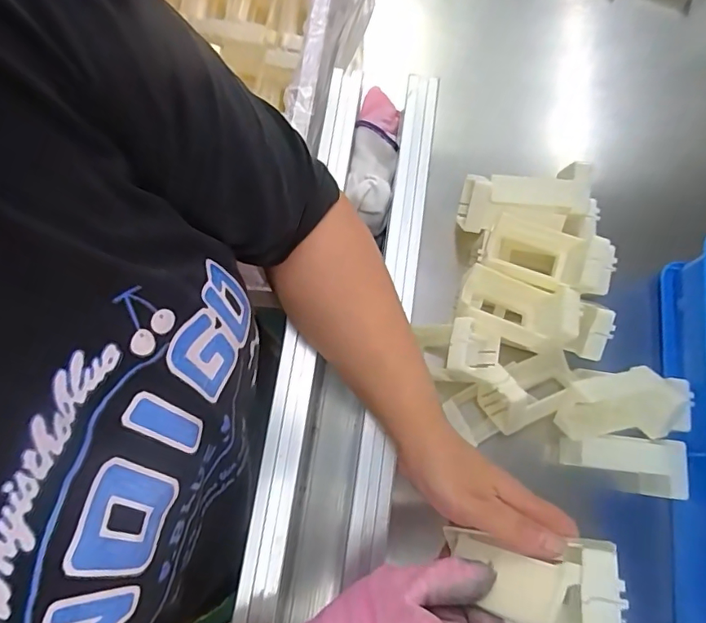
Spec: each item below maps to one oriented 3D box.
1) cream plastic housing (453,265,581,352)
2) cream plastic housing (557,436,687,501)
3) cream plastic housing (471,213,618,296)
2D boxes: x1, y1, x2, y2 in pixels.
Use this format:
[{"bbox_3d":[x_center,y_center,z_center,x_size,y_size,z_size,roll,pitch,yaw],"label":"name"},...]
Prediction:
[{"bbox_3d":[0.154,-0.001,0.474,0.112,0.055,0.062,15,76,2],"label":"cream plastic housing"},{"bbox_3d":[0.252,0.143,0.471,0.119,0.034,0.050,9,76,0],"label":"cream plastic housing"},{"bbox_3d":[0.196,-0.054,0.504,0.121,0.074,0.058,17,97,15],"label":"cream plastic housing"}]

